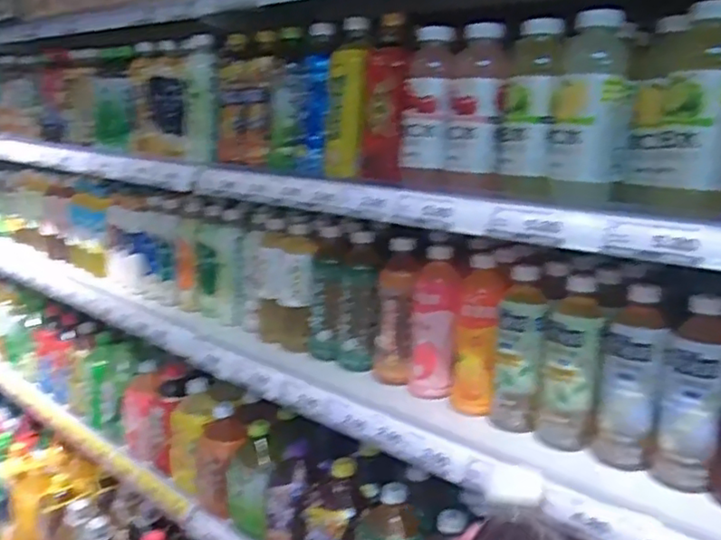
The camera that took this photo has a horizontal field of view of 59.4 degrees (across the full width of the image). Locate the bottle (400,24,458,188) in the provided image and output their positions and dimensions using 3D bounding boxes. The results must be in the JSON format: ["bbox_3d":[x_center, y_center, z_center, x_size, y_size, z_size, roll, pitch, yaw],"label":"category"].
[{"bbox_3d":[0.086,-0.204,0.802,0.062,0.187,0.056,3,11,1],"label":"bottle"}]

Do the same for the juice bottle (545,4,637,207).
[{"bbox_3d":[0.250,-0.170,0.679,0.078,0.187,0.069,7,11,20],"label":"juice bottle"}]

